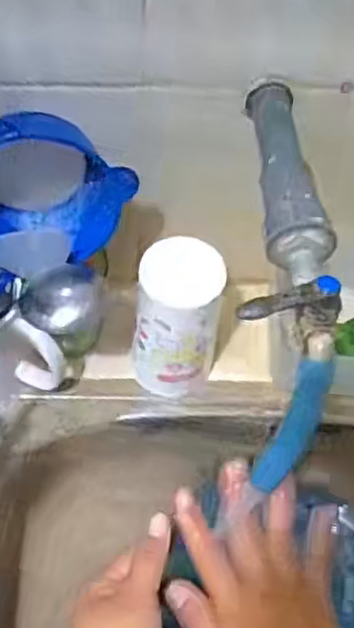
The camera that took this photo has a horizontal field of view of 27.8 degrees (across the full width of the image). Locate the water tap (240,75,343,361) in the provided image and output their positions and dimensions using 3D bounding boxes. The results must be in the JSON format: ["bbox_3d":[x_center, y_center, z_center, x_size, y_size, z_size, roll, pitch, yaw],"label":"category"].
[{"bbox_3d":[0.067,-0.073,0.422,0.052,0.041,0.207,7,57,0],"label":"water tap"}]

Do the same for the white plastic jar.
[{"bbox_3d":[0.001,0.009,0.558,0.061,0.140,0.057,2,57,-3],"label":"white plastic jar"}]

